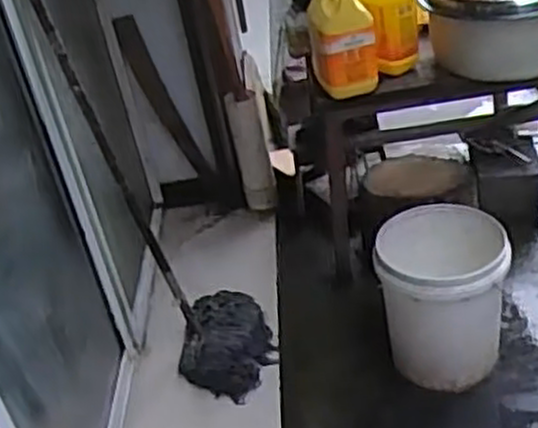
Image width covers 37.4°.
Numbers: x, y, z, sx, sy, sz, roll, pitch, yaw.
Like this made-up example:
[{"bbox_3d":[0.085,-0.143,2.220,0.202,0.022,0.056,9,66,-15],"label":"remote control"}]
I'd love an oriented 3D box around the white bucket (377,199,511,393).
[{"bbox_3d":[0.418,0.186,1.909,0.293,0.354,0.353,-3,35,11],"label":"white bucket"}]

